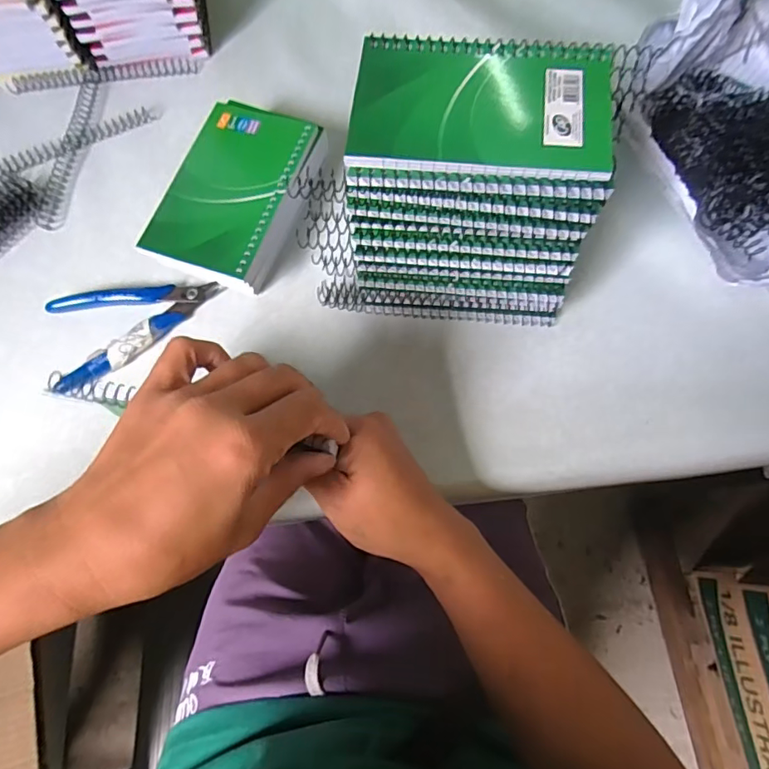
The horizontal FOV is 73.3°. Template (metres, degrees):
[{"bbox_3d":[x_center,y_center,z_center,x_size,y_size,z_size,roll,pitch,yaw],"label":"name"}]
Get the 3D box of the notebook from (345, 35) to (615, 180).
[{"bbox_3d":[0.049,-0.145,0.266,0.129,0.005,0.082,5,73,4],"label":"notebook"}]

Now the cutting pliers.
[{"bbox_3d":[-0.176,-0.051,0.367,0.118,0.018,0.076,-25,74,-5],"label":"cutting pliers"}]

